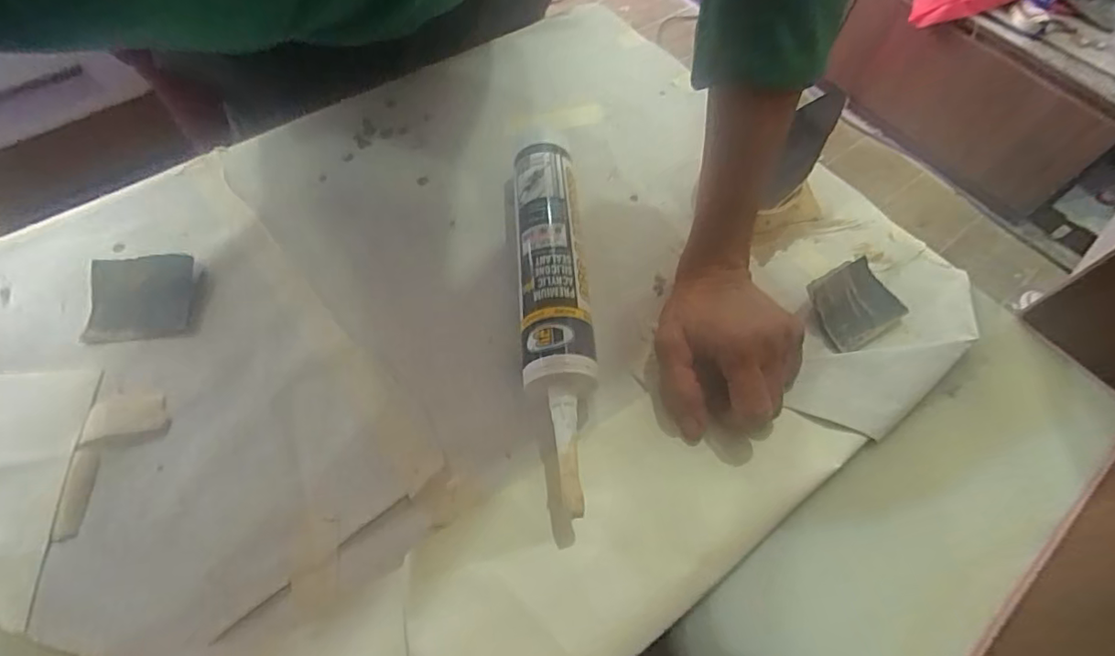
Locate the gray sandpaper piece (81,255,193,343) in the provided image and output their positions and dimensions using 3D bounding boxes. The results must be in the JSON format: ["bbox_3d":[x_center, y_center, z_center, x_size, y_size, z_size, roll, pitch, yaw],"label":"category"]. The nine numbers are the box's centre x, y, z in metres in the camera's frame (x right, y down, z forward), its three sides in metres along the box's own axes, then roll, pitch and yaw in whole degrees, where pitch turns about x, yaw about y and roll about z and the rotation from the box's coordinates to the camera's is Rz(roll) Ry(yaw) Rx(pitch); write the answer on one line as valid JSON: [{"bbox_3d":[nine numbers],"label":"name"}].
[{"bbox_3d":[-0.288,-0.021,0.387,0.064,0.014,0.059,-4,60,-7],"label":"gray sandpaper piece"}]

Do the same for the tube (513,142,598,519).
[{"bbox_3d":[-0.004,-0.016,0.389,0.048,0.047,0.284,-2,60,-6],"label":"tube"}]

